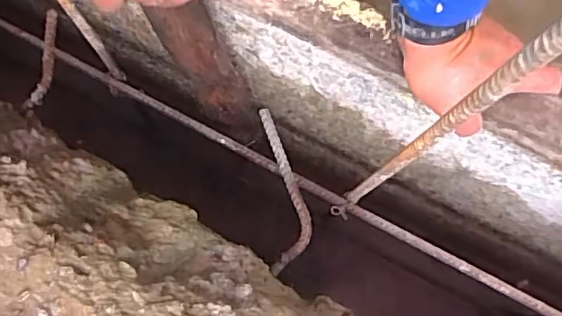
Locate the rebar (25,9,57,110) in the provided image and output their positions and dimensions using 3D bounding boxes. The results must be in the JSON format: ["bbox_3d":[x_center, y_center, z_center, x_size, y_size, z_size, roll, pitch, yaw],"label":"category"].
[{"bbox_3d":[-0.248,-0.105,0.605,0.019,0.011,0.116,4,76,1],"label":"rebar"}]

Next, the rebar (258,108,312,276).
[{"bbox_3d":[0.005,0.029,0.565,0.039,0.013,0.162,-5,76,-1],"label":"rebar"}]

